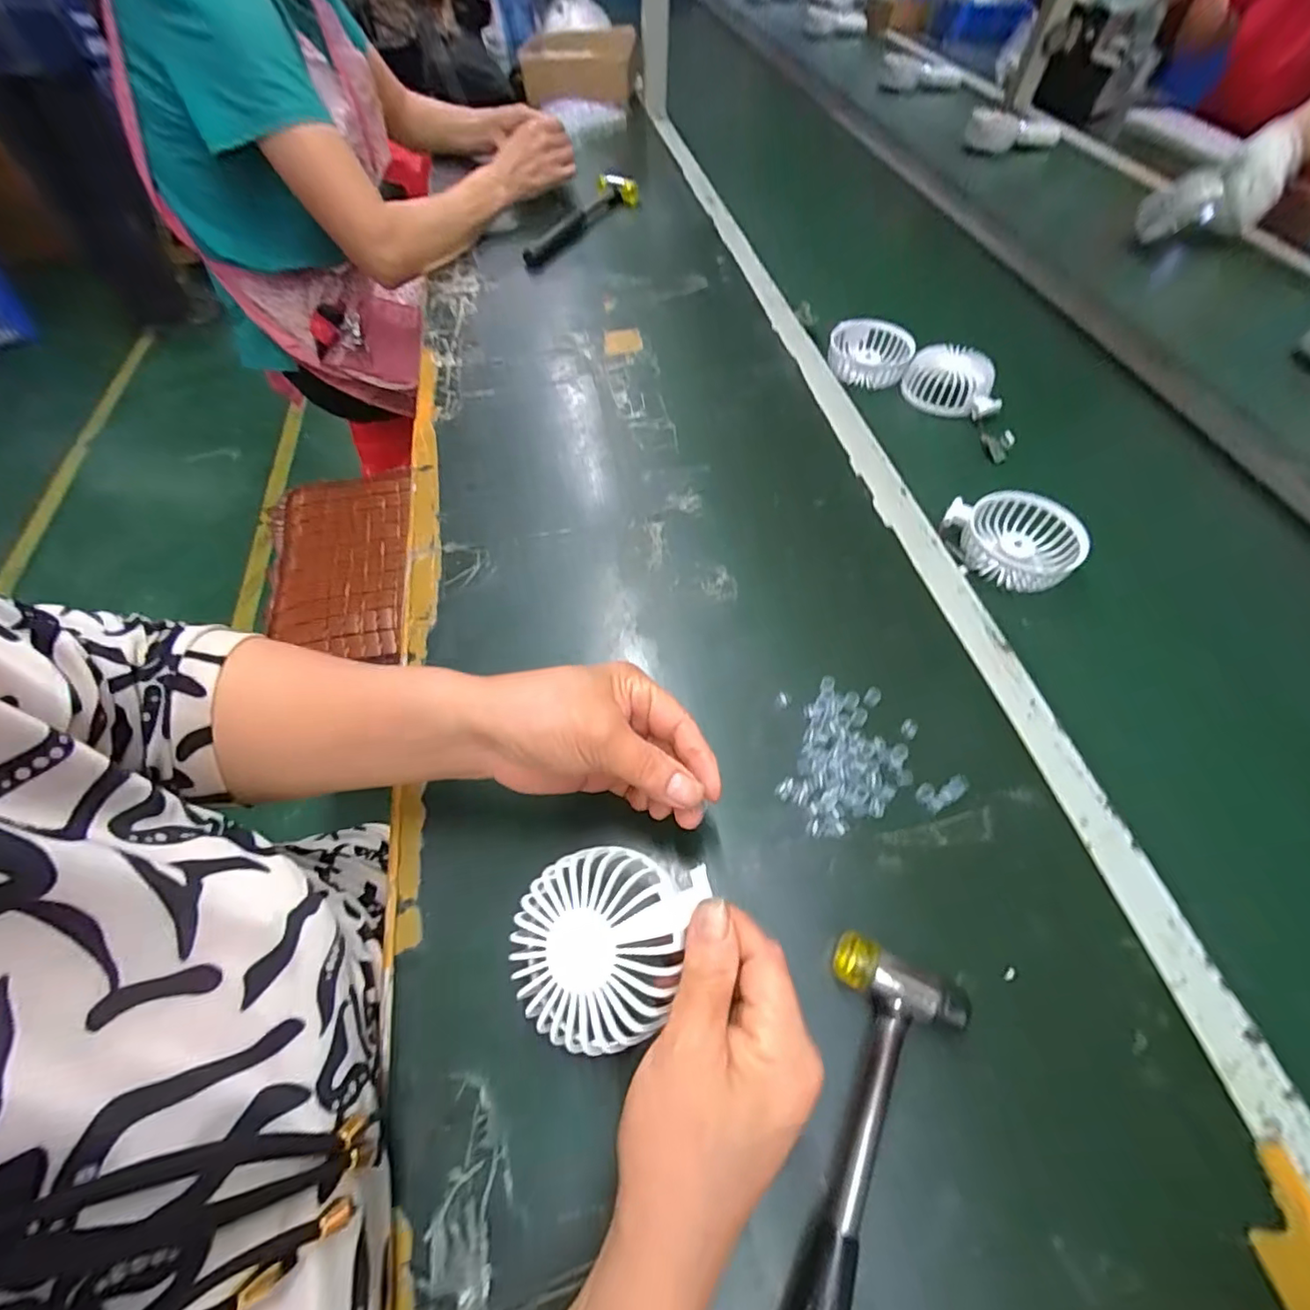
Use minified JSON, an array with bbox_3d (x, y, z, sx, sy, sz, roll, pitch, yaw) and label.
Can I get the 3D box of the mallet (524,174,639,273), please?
[{"bbox_3d":[-0.113,-0.617,0.788,0.075,0.028,0.247,22,60,15],"label":"mallet"}]

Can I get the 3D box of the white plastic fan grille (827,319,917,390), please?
[{"bbox_3d":[0.242,-0.341,0.628,0.087,0.029,0.089,-1,57,1],"label":"white plastic fan grille"}]

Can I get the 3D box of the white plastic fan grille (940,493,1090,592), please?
[{"bbox_3d":[0.298,-0.099,0.468,0.102,0.029,0.091,34,64,21],"label":"white plastic fan grille"}]

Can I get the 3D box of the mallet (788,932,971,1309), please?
[{"bbox_3d":[0.078,0.248,0.231,0.057,0.028,0.232,20,60,14],"label":"mallet"}]

